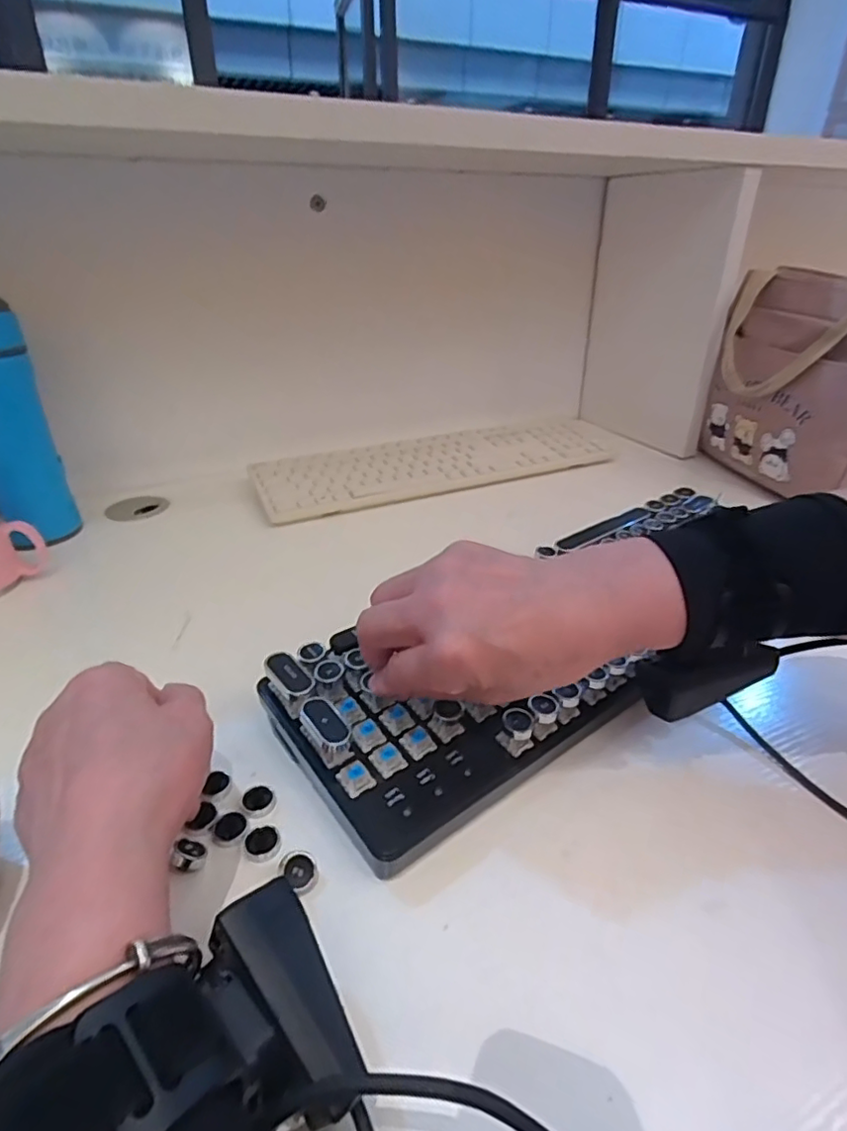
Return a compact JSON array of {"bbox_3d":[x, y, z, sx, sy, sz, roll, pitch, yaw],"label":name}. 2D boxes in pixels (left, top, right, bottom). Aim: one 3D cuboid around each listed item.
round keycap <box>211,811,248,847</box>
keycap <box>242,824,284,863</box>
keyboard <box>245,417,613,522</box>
[{"bbox_3d":[-0.095,0.130,0.285,0.016,0.006,0.016,-8,32,-14],"label":"round keycap"},{"bbox_3d":[-0.077,0.132,0.279,0.017,0.008,0.017,0,31,0],"label":"keycap"},{"bbox_3d":[0.022,-0.119,0.685,0.423,0.030,0.127,-14,34,-22],"label":"keyboard"}]

